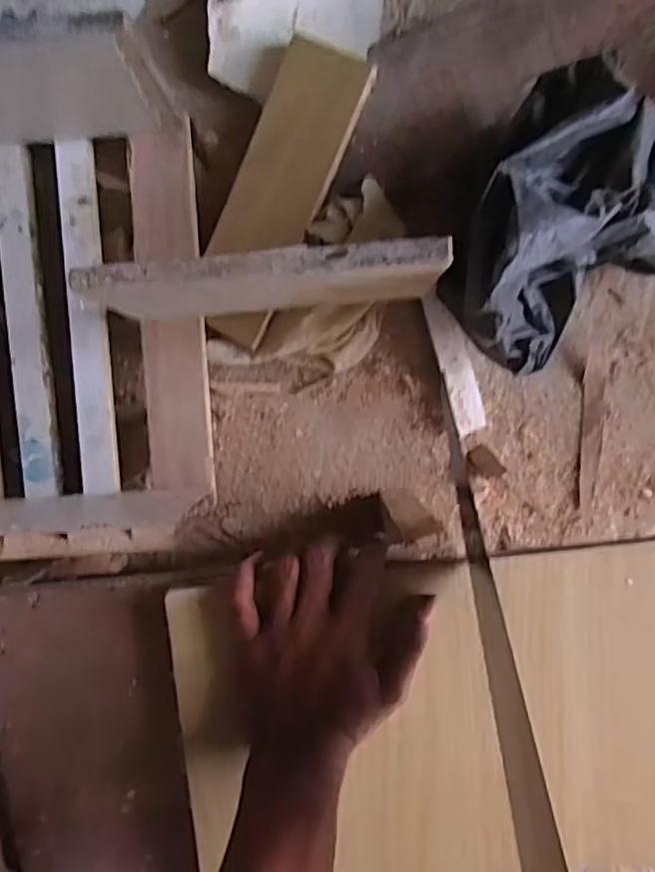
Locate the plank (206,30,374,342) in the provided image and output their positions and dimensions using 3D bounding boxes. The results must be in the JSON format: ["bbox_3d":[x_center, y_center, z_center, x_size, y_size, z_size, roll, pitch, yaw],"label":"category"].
[{"bbox_3d":[-0.045,-0.206,0.567,0.073,0.012,0.250,24,102,-7],"label":"plank"}]

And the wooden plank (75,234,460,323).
[{"bbox_3d":[-0.041,-0.102,0.434,0.235,0.031,0.038,-5,97,0],"label":"wooden plank"}]

